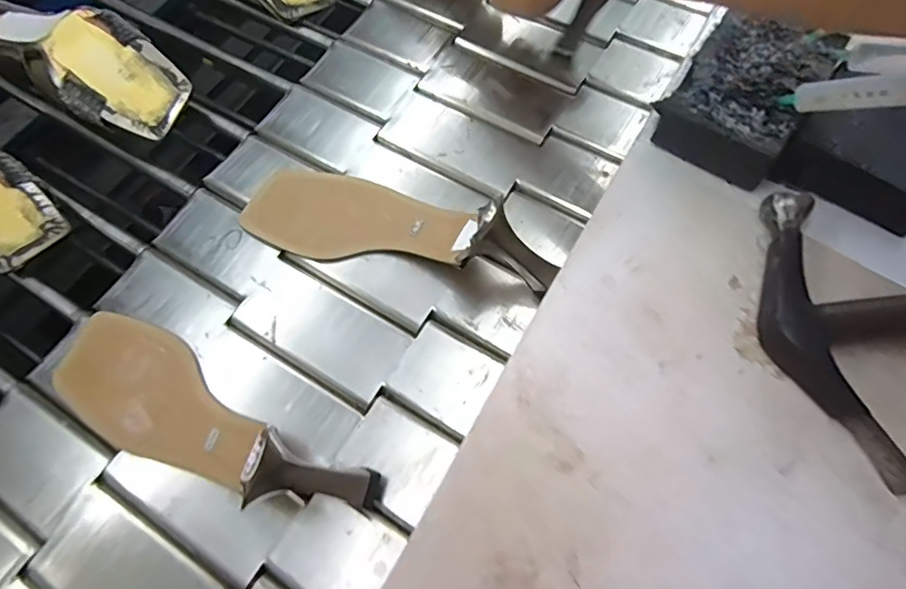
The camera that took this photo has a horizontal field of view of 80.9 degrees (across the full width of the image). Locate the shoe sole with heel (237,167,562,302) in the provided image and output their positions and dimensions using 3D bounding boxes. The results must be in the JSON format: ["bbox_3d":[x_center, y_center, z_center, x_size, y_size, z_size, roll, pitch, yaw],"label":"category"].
[{"bbox_3d":[-0.047,-0.054,0.383,0.235,0.065,0.071,14,67,20],"label":"shoe sole with heel"}]

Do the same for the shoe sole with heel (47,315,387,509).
[{"bbox_3d":[-0.166,0.076,0.329,0.242,0.064,0.071,26,69,12],"label":"shoe sole with heel"}]

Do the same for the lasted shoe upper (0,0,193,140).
[{"bbox_3d":[-0.320,-0.200,0.454,0.218,0.068,0.086,33,71,14],"label":"lasted shoe upper"}]

